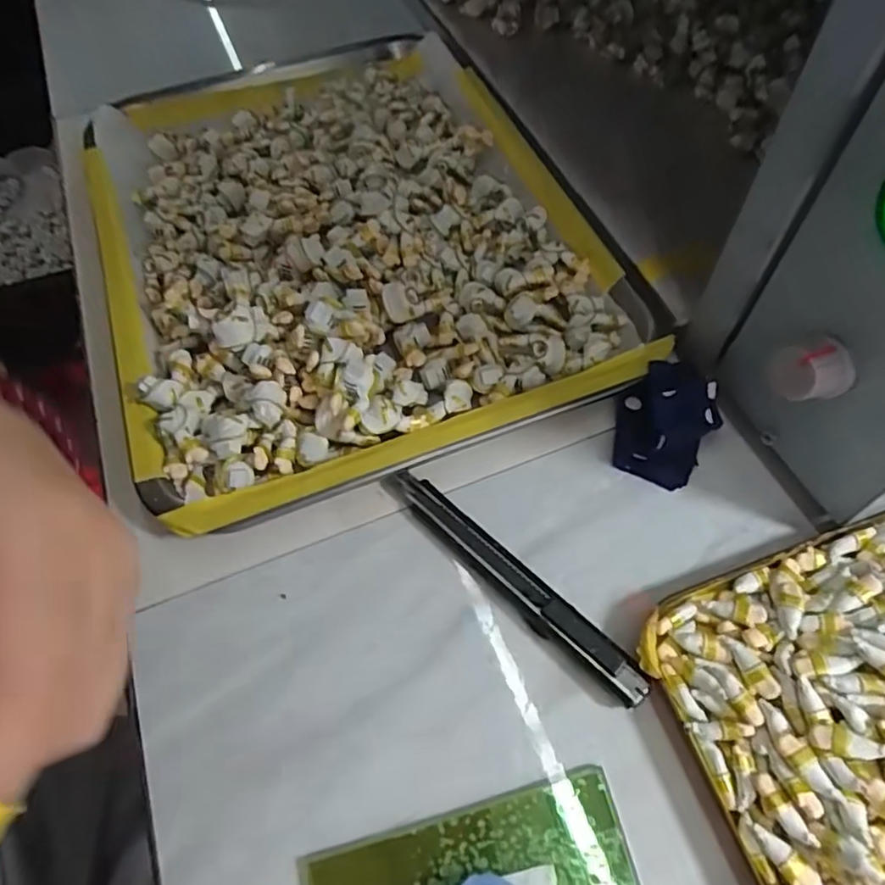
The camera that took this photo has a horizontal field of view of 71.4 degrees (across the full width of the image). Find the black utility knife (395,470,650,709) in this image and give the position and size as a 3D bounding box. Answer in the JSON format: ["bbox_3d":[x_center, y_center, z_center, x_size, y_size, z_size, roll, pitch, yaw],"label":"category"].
[{"bbox_3d":[0.028,0.056,0.255,0.015,0.009,0.130,-39,63,-21],"label":"black utility knife"}]

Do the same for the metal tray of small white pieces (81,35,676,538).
[{"bbox_3d":[-0.057,-0.119,0.355,0.264,0.042,0.321,-18,58,-9],"label":"metal tray of small white pieces"}]

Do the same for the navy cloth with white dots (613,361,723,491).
[{"bbox_3d":[0.103,-0.012,0.283,0.042,0.030,0.053,22,60,16],"label":"navy cloth with white dots"}]

